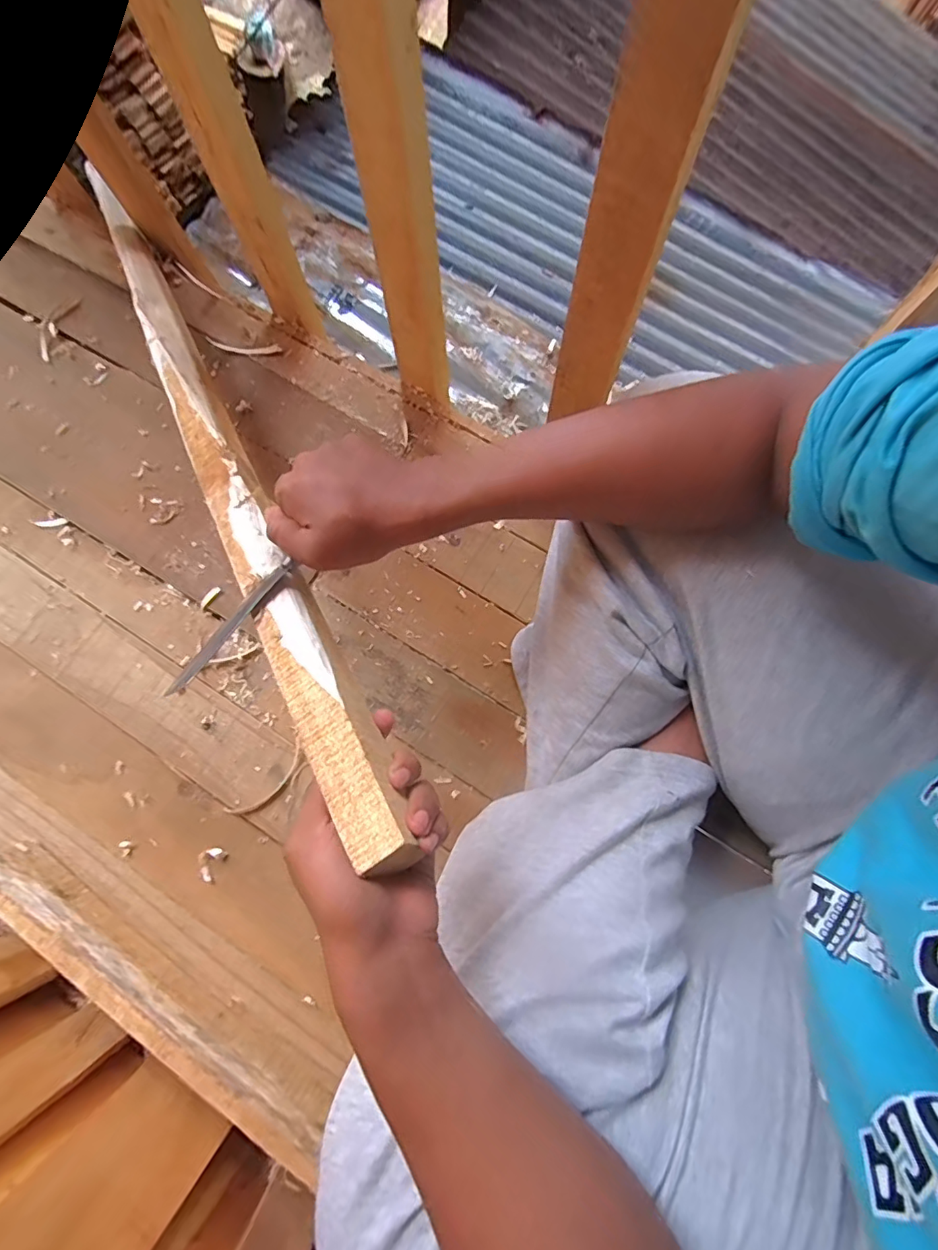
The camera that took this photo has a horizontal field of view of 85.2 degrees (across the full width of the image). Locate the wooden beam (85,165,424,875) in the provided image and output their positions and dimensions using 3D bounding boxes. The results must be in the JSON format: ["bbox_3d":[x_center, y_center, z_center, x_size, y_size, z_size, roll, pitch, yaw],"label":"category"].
[{"bbox_3d":[-0.252,-0.198,0.474,0.042,0.033,0.874,-29,63,-7],"label":"wooden beam"}]

